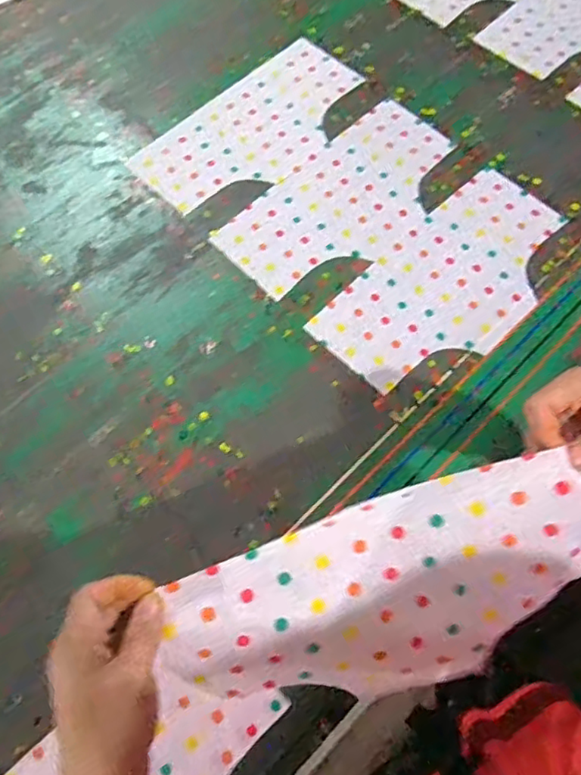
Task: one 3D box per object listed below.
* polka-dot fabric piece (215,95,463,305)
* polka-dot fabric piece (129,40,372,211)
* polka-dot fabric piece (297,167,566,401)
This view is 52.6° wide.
[{"bbox_3d":[0.074,-0.233,0.728,0.161,0.005,0.319,42,74,17],"label":"polka-dot fabric piece"},{"bbox_3d":[-0.039,-0.345,0.777,0.320,0.005,0.163,-42,72,-15],"label":"polka-dot fabric piece"},{"bbox_3d":[0.188,-0.123,0.677,0.163,0.004,0.319,42,74,17],"label":"polka-dot fabric piece"}]

